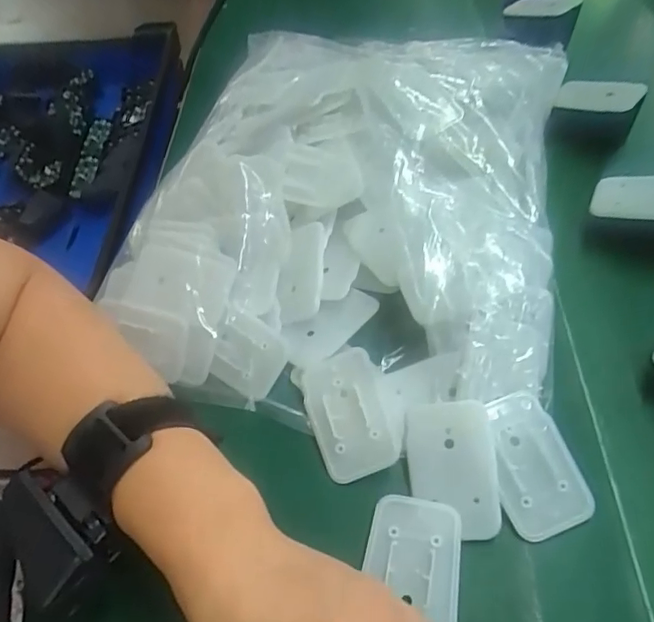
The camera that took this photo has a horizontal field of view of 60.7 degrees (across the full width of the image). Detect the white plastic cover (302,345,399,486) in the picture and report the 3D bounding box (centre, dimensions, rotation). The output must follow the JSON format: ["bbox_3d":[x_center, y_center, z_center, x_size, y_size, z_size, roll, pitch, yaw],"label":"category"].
[{"bbox_3d":[0.012,0.054,0.308,0.043,0.010,0.067,-13,54,-6],"label":"white plastic cover"}]

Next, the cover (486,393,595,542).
[{"bbox_3d":[0.103,0.078,0.285,0.043,0.004,0.067,-21,70,-8],"label":"cover"}]

